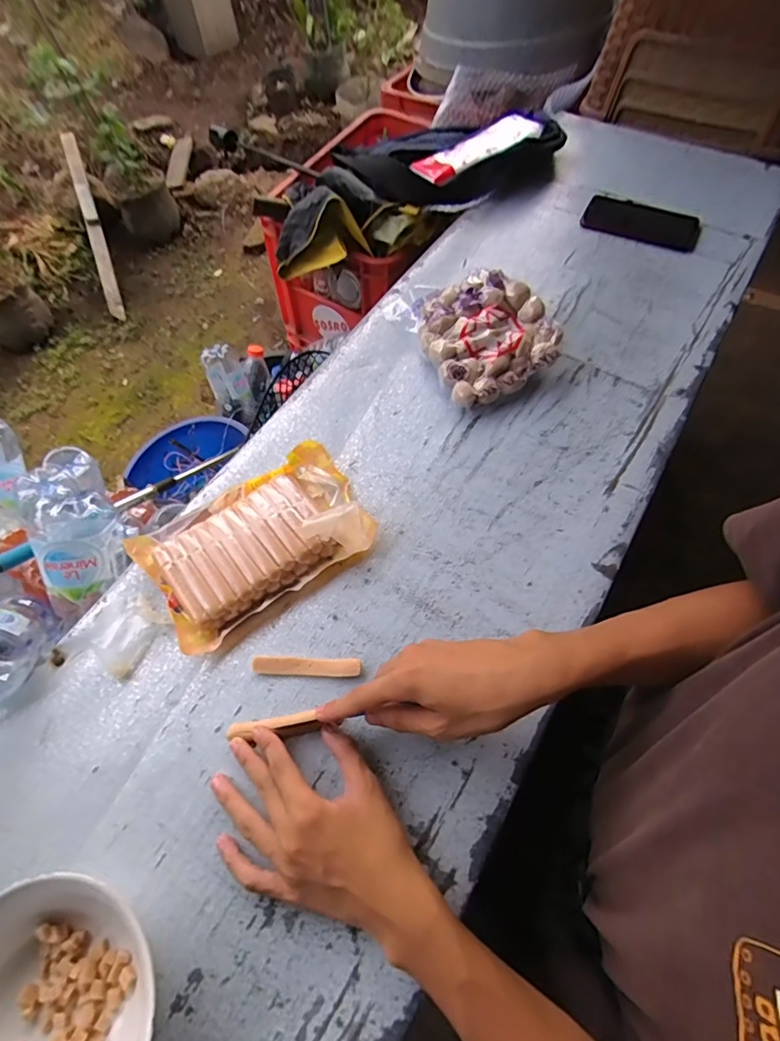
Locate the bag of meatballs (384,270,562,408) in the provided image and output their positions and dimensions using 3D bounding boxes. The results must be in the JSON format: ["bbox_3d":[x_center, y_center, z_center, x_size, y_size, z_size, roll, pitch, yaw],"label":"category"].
[{"bbox_3d":[0.099,-0.236,0.590,0.140,0.066,0.198,-26,65,-12],"label":"bag of meatballs"}]

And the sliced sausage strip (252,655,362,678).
[{"bbox_3d":[-0.074,0.130,0.434,0.095,0.009,0.017,1,62,2],"label":"sliced sausage strip"}]

